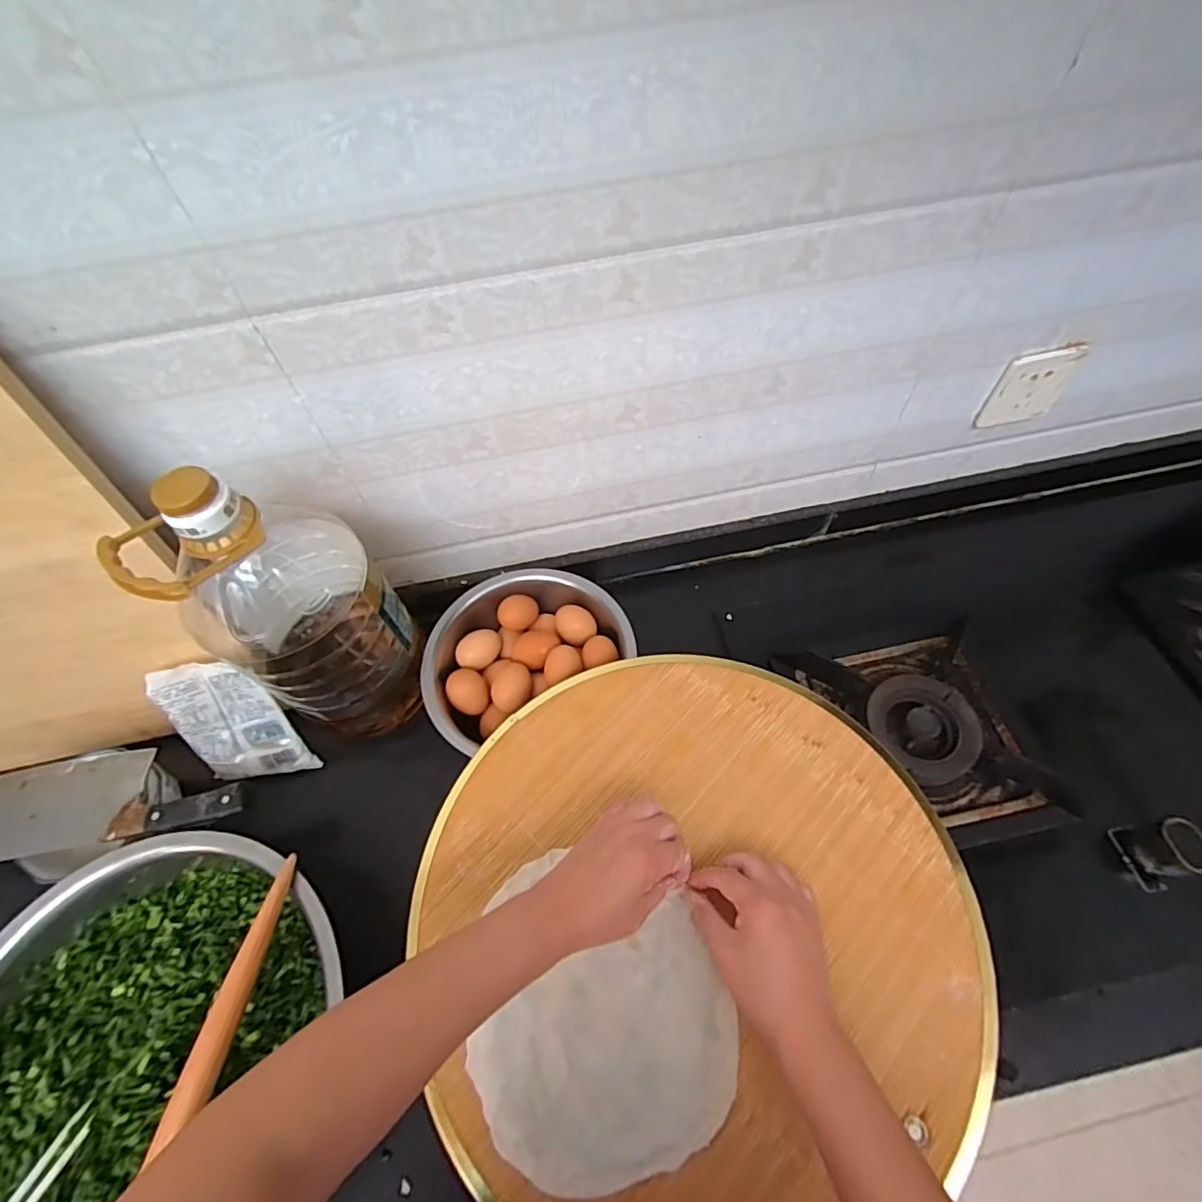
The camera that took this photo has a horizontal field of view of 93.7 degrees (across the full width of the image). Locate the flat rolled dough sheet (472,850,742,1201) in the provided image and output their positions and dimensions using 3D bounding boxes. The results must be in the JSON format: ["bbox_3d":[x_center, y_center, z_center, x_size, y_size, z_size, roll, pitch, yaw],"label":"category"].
[{"bbox_3d":[0.003,0.309,0.428,0.188,0.013,0.199,-1,59,3],"label":"flat rolled dough sheet"}]

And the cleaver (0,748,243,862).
[{"bbox_3d":[-0.485,0.192,0.552,0.271,0.019,0.086,-8,59,-2],"label":"cleaver"}]

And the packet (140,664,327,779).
[{"bbox_3d":[-0.394,0.133,0.609,0.115,0.150,0.021,-10,23,-3],"label":"packet"}]

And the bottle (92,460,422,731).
[{"bbox_3d":[-0.285,0.014,0.550,0.144,0.352,0.144,27,64,18],"label":"bottle"}]

